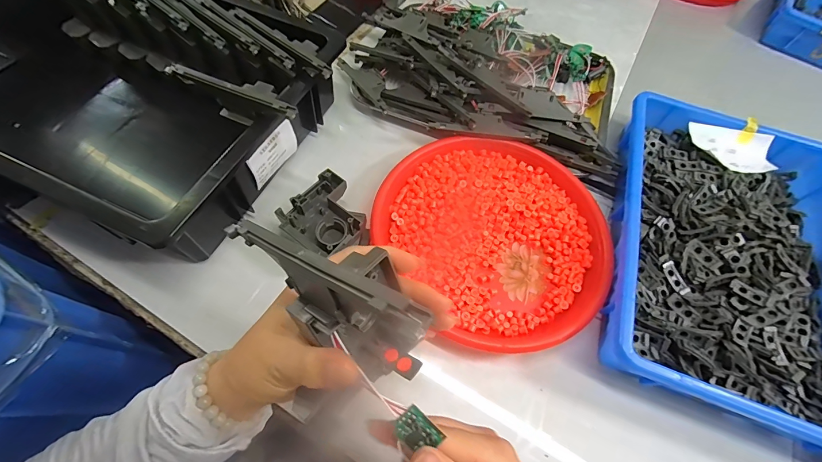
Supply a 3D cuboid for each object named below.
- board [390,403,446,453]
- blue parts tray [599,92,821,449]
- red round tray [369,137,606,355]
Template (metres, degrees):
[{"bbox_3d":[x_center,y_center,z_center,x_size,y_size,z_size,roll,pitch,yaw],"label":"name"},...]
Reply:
[{"bbox_3d":[0.004,0.109,0.187,0.018,0.004,0.026,-43,99,-4],"label":"board"},{"bbox_3d":[0.346,0.014,0.381,0.238,0.062,0.362,20,63,7],"label":"blue parts tray"},{"bbox_3d":[0.097,-0.004,0.390,0.228,0.032,0.247,2,62,-3],"label":"red round tray"}]

